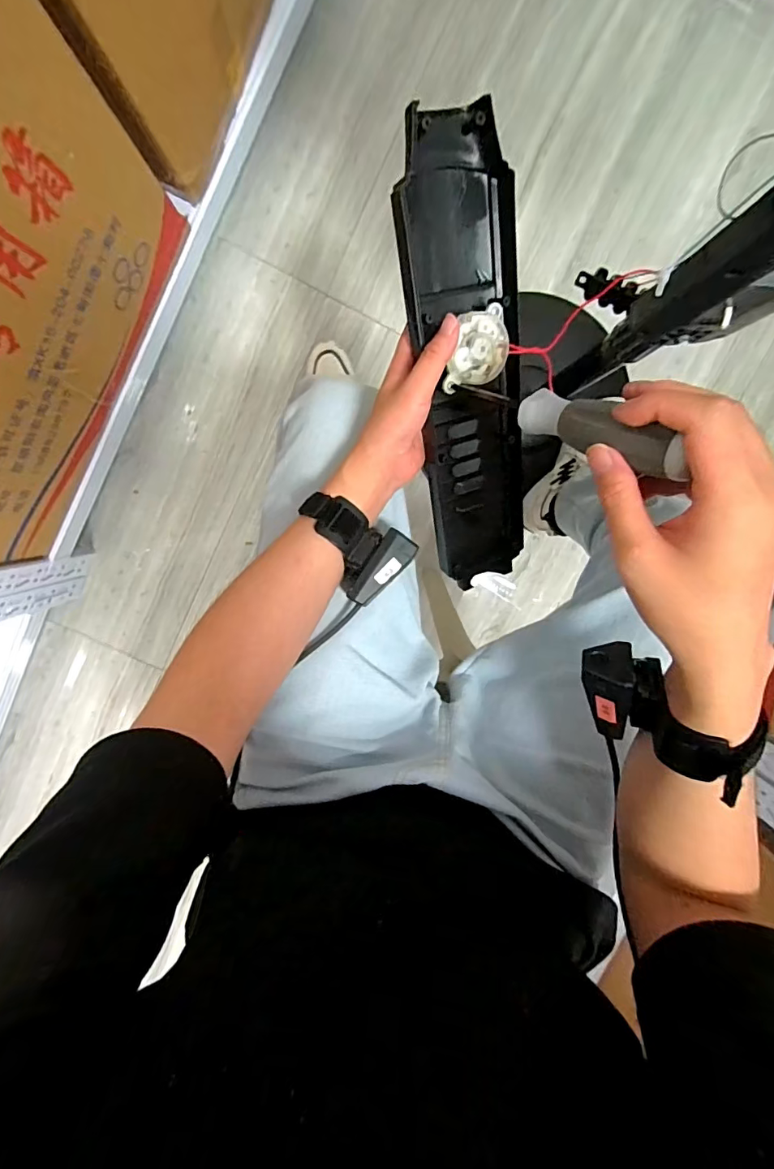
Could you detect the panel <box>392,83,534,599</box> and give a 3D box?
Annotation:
[{"bbox_3d":[0.075,-0.165,0.412,0.096,0.054,0.356,-11,120,0],"label":"panel"}]

